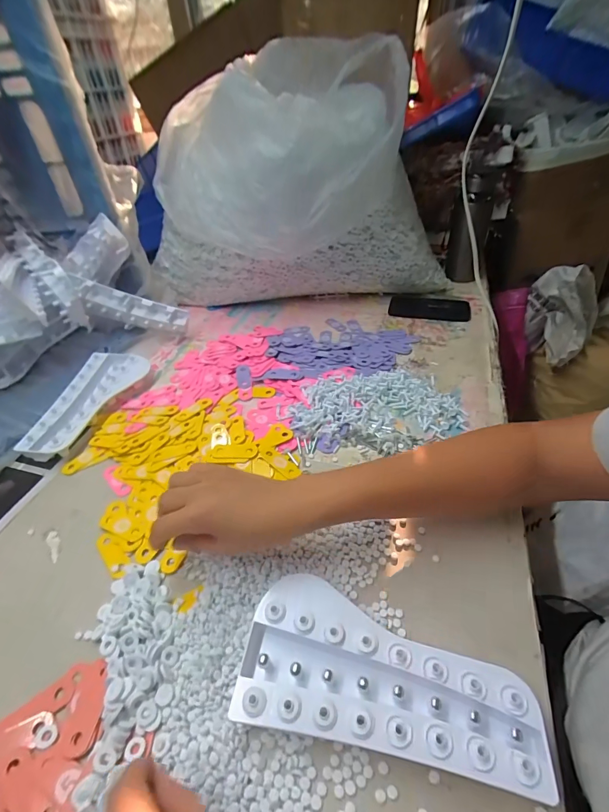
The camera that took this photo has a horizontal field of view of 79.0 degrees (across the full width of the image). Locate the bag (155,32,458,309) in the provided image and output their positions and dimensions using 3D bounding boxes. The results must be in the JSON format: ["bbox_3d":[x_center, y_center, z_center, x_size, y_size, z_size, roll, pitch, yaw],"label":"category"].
[{"bbox_3d":[-0.018,-0.372,0.721,0.594,0.379,0.216,-8,41,-4],"label":"bag"}]

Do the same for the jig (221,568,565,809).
[{"bbox_3d":[0.065,0.219,0.308,0.228,0.037,0.114,5,42,11],"label":"jig"}]

